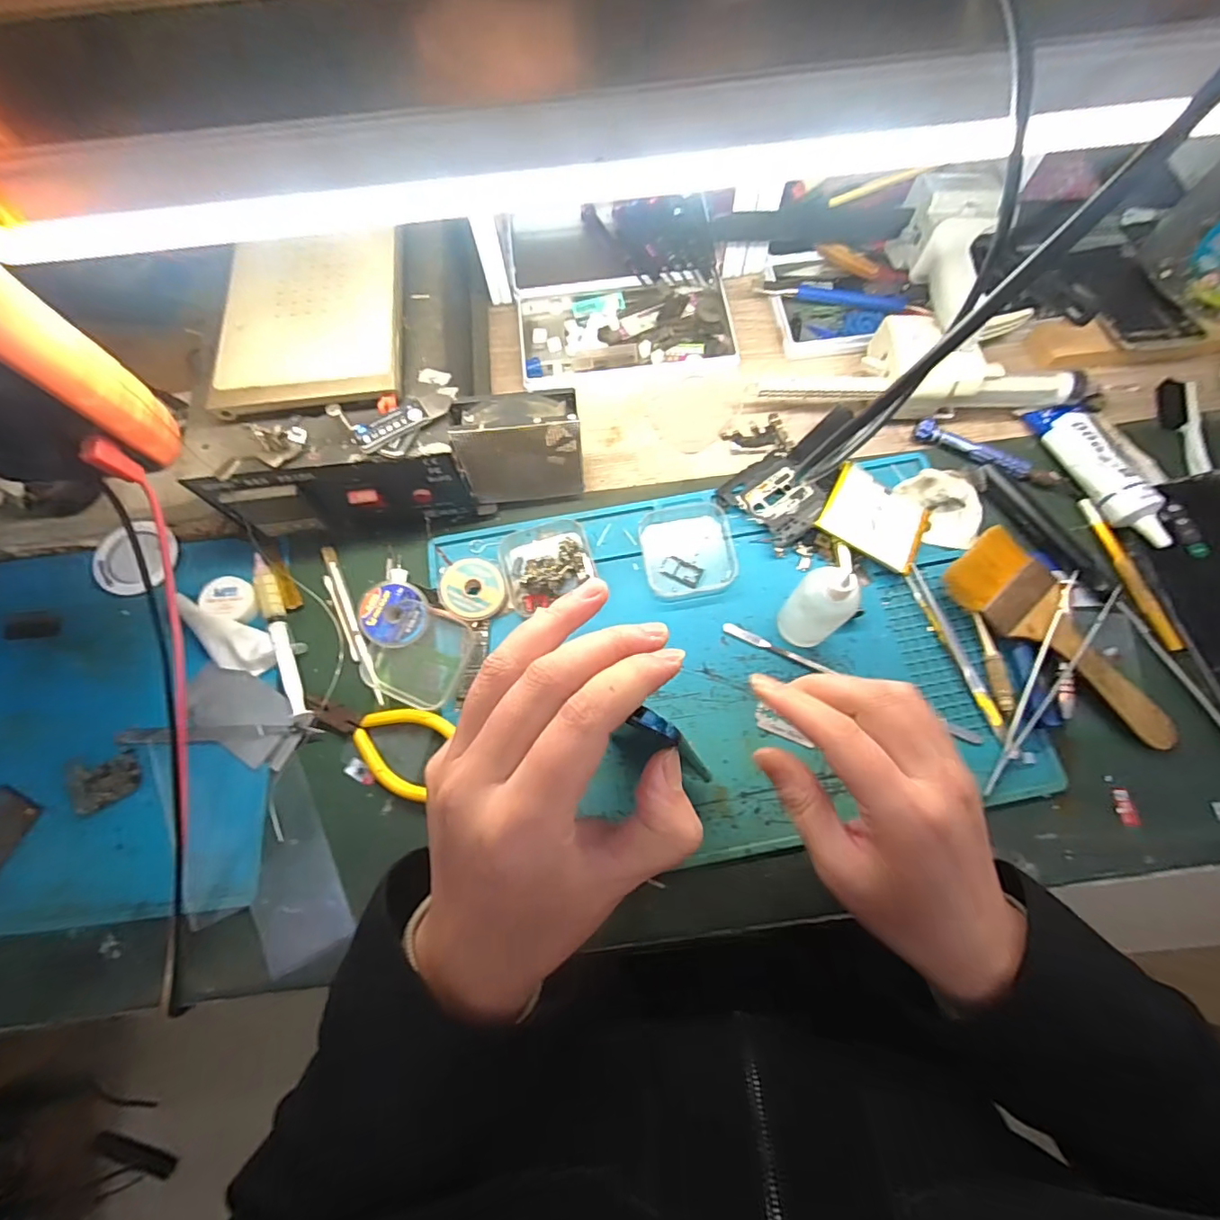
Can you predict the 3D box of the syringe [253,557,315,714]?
[{"bbox_3d":[-0.226,0.016,0.374,0.017,0.013,0.123,-26,72,-8],"label":"syringe"}]

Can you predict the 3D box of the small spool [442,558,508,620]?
[{"bbox_3d":[-0.094,-0.014,0.379,0.042,0.017,0.044,0,71,1],"label":"small spool"}]

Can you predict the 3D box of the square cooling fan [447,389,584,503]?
[{"bbox_3d":[-0.060,-0.108,0.376,0.081,0.087,0.029,-10,71,-2],"label":"square cooling fan"}]

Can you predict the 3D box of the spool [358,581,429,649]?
[{"bbox_3d":[-0.150,0.004,0.377,0.043,0.015,0.042,0,71,1],"label":"spool"}]

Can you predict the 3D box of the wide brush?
[{"bbox_3d":[0.294,0.019,0.351,0.062,0.021,0.161,-40,74,-12],"label":"wide brush"}]

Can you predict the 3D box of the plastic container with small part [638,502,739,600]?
[{"bbox_3d":[0.055,-0.045,0.390,0.063,0.013,0.070,-8,71,-1],"label":"plastic container with small part"}]

